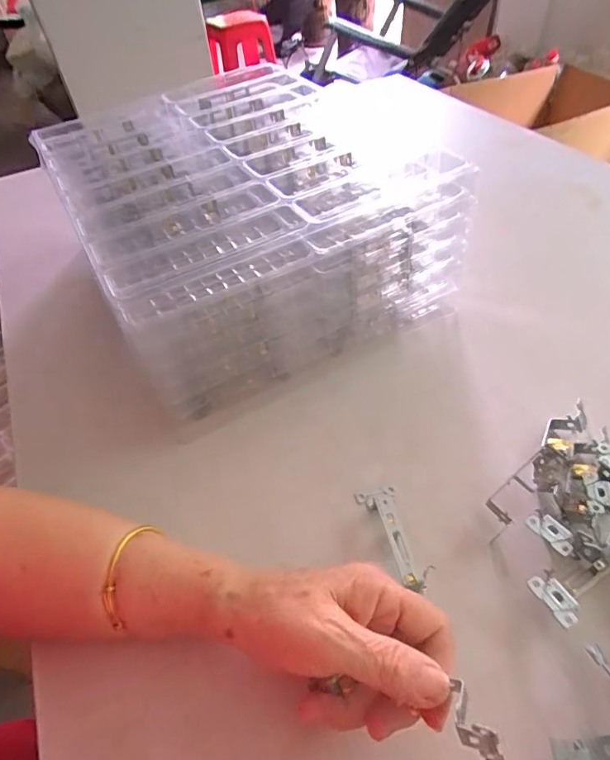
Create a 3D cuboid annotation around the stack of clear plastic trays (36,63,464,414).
[{"bbox_3d":[-0.086,-0.188,0.553,0.318,0.162,0.406,-27,51,-17],"label":"stack of clear plastic trays"}]

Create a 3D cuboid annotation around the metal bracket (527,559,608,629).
[{"bbox_3d":[0.186,0.140,0.319,0.065,0.021,0.032,-7,43,-31],"label":"metal bracket"}]

